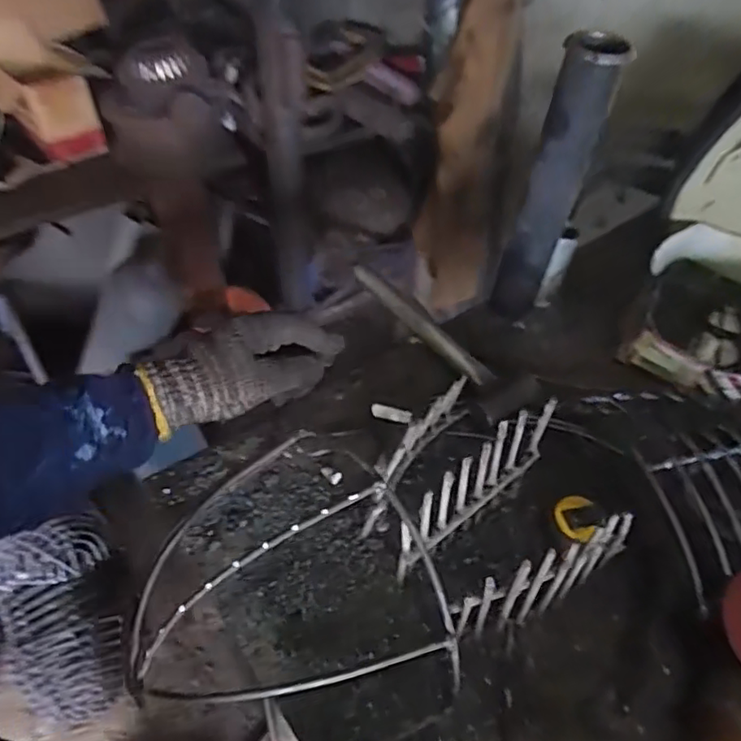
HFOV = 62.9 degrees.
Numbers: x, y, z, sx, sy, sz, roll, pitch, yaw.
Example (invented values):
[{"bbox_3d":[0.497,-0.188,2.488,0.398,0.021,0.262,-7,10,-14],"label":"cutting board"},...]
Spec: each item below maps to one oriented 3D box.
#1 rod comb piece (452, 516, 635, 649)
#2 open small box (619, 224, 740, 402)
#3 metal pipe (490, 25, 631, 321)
[{"bbox_3d":[0.129,0.157,0.440,0.145,0.094,0.025,-15,49,-16],"label":"rod comb piece"},{"bbox_3d":[0.373,-0.064,0.671,0.149,0.058,0.236,24,50,19],"label":"open small box"},{"bbox_3d":[0.170,-0.165,0.586,0.062,0.286,0.053,16,48,12],"label":"metal pipe"}]

